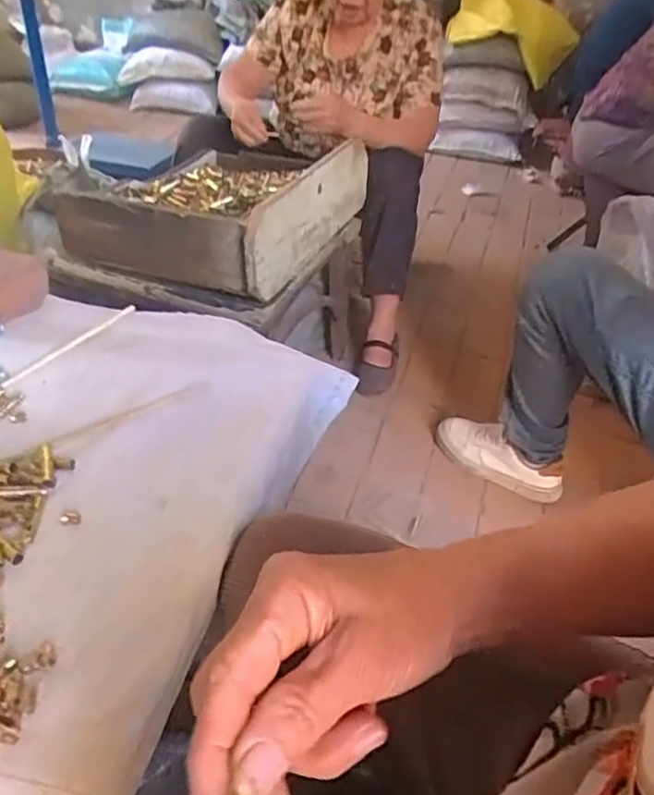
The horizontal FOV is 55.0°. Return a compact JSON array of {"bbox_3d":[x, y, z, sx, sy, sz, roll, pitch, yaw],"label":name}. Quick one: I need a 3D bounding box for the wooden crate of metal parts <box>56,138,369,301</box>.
[{"bbox_3d":[-0.176,-0.360,1.146,0.364,0.171,0.476,18,40,16],"label":"wooden crate of metal parts"}]

